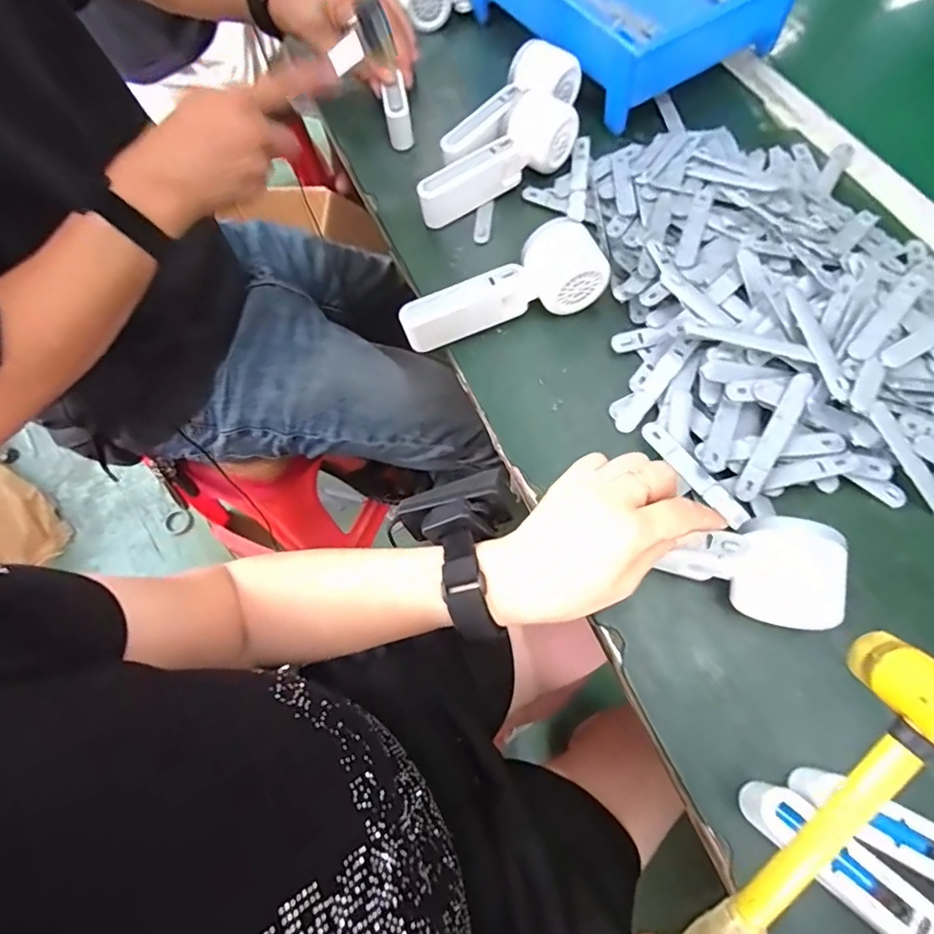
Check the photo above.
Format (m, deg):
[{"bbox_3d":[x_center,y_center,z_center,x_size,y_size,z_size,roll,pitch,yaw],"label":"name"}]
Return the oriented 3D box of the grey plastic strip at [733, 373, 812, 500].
[{"bbox_3d":[0.209,-0.021,0.362,0.014,0.004,0.095,28,89,15],"label":"grey plastic strip"}]

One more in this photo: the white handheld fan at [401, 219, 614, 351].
[{"bbox_3d":[0.028,-0.146,0.433,0.167,0.052,0.049,-15,66,-3],"label":"white handheld fan"}]

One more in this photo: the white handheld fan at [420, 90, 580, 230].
[{"bbox_3d":[0.025,-0.287,0.498,0.168,0.049,0.052,-29,67,-9],"label":"white handheld fan"}]

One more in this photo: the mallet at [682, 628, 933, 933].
[{"bbox_3d":[0.113,0.177,0.215,0.037,0.056,0.244,36,101,17],"label":"mallet"}]

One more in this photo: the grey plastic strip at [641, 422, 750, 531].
[{"bbox_3d":[0.160,0.004,0.377,0.018,0.004,0.092,-36,72,-12],"label":"grey plastic strip"}]

